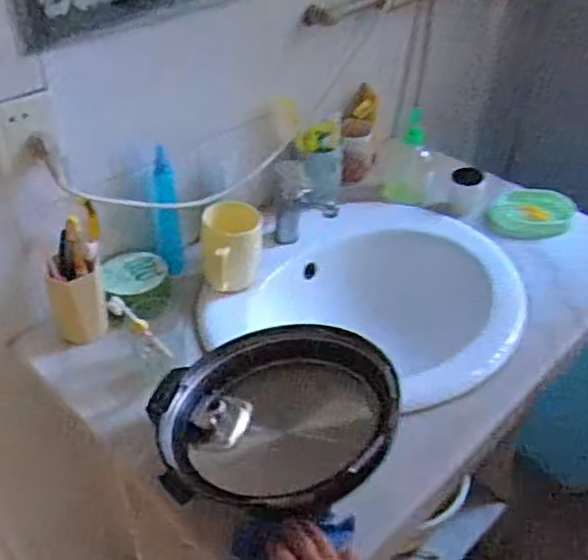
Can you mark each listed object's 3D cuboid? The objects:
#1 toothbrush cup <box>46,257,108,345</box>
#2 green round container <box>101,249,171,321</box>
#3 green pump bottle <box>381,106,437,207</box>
[{"bbox_3d":[-0.288,0.027,0.893,0.066,0.104,0.053,-10,41,-13],"label":"toothbrush cup"},{"bbox_3d":[-0.227,0.008,0.955,0.089,0.050,0.095,1,39,-1],"label":"green round container"},{"bbox_3d":[0.214,-0.223,1.194,0.089,0.160,0.064,10,40,11],"label":"green pump bottle"}]

